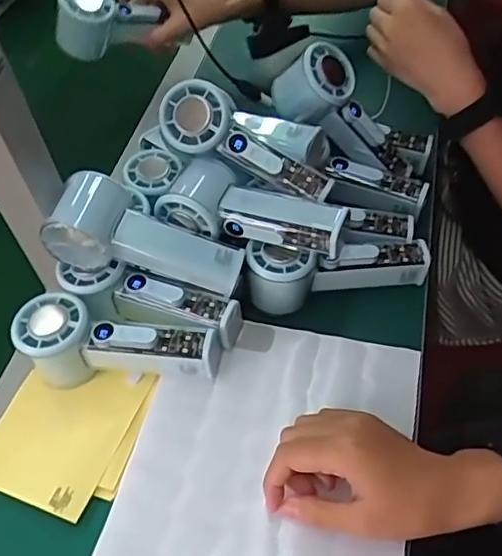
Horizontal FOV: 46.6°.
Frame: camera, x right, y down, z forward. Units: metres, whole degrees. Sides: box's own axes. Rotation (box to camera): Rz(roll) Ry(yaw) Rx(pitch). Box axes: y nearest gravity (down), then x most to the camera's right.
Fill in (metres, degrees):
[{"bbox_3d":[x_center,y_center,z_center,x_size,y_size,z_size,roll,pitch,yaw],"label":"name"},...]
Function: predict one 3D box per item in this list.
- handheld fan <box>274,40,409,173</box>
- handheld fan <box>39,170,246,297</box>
[{"bbox_3d":[0.091,-0.149,0.568,0.158,0.072,0.047,37,53,-21],"label":"handheld fan"},{"bbox_3d":[-0.082,-0.030,0.460,0.152,0.047,0.056,19,54,-4],"label":"handheld fan"}]

